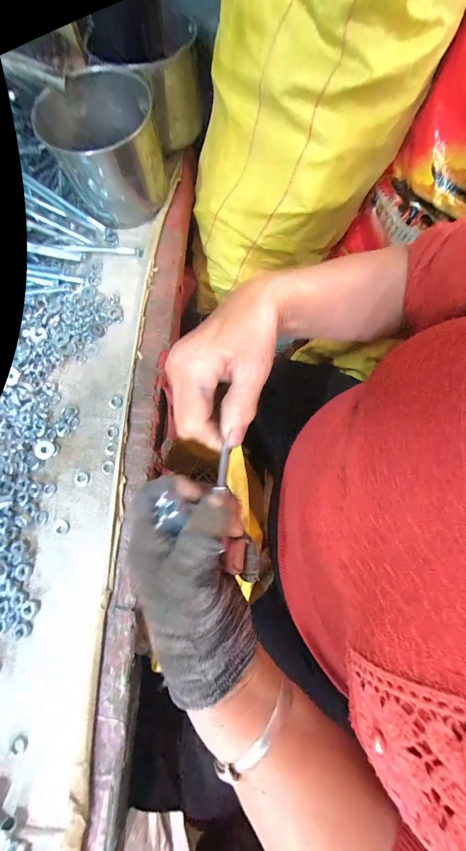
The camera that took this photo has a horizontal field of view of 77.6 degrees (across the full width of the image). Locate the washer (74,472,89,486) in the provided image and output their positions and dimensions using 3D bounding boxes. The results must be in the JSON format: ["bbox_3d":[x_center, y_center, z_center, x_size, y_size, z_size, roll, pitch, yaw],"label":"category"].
[{"bbox_3d":[-0.160,0.056,0.304,0.015,0.004,0.014,8,74,4],"label":"washer"}]

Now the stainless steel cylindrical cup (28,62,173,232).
[{"bbox_3d":[-0.151,-0.337,0.361,0.123,0.104,0.120,-10,74,-1],"label":"stainless steel cylindrical cup"}]

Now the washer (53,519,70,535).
[{"bbox_3d":[-0.173,0.102,0.293,0.015,0.004,0.013,19,75,7],"label":"washer"}]

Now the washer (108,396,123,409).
[{"bbox_3d":[-0.132,-0.026,0.325,0.014,0.004,0.015,-1,74,2],"label":"washer"}]

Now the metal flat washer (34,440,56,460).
[{"bbox_3d":[-0.203,0.026,0.311,0.020,0.004,0.020,-1,74,2],"label":"metal flat washer"}]

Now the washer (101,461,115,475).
[{"bbox_3d":[-0.133,0.045,0.308,0.015,0.004,0.015,-1,74,2],"label":"washer"}]

